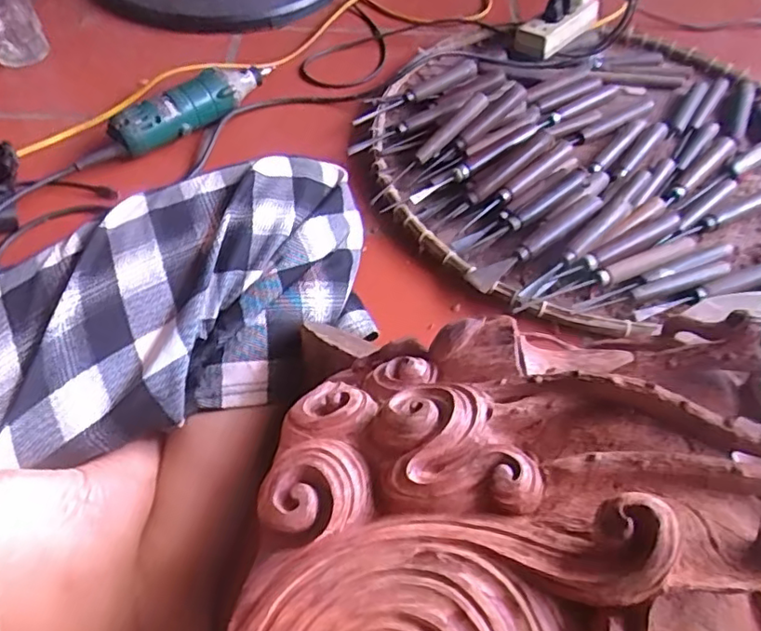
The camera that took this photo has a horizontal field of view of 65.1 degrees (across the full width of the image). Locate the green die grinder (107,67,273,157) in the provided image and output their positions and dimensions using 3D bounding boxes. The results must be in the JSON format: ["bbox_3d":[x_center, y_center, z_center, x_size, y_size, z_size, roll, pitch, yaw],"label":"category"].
[{"bbox_3d":[-0.216,-0.247,0.706,0.045,0.051,0.208,39,63,24],"label":"green die grinder"}]

